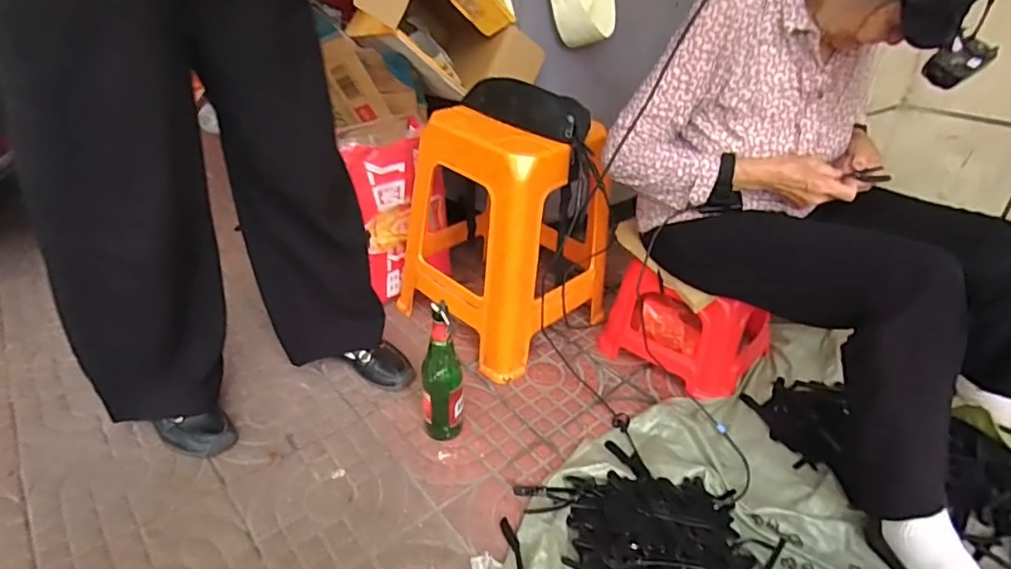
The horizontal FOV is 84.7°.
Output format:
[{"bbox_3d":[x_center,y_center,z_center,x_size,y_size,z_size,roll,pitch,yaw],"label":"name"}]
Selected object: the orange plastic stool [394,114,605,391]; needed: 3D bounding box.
[{"bbox_3d":[0.001,-0.125,1.211,0.380,0.479,0.328,28,40,36],"label":"orange plastic stool"}]

